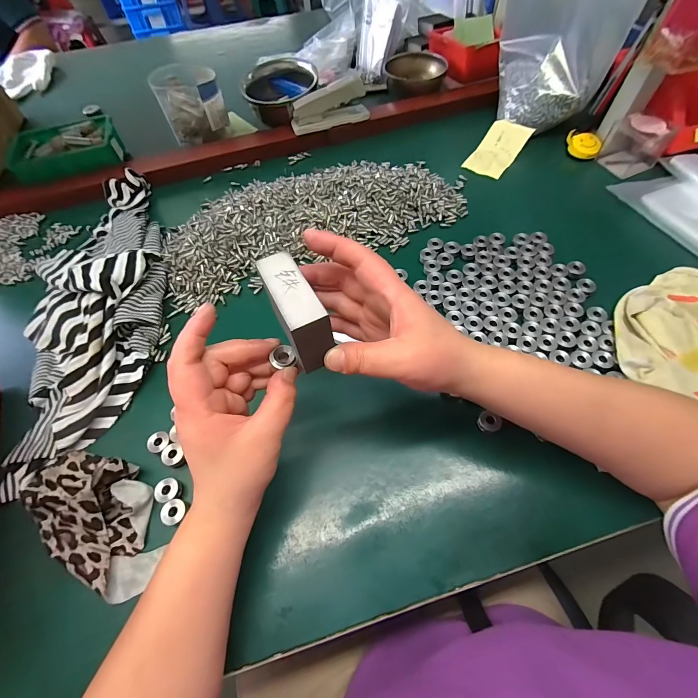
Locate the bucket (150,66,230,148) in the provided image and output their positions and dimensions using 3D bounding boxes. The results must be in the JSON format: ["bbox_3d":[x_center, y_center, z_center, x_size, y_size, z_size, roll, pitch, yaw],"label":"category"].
[{"bbox_3d":[-0.256,-0.399,0.559,0.097,0.084,0.090,-21,61,-10],"label":"bucket"}]

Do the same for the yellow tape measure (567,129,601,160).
[{"bbox_3d":[0.351,-0.308,0.516,0.055,0.019,0.039,43,98,20],"label":"yellow tape measure"}]

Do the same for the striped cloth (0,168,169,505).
[{"bbox_3d":[-0.299,-0.067,0.393,0.162,0.051,0.404,-19,60,-8],"label":"striped cloth"}]

